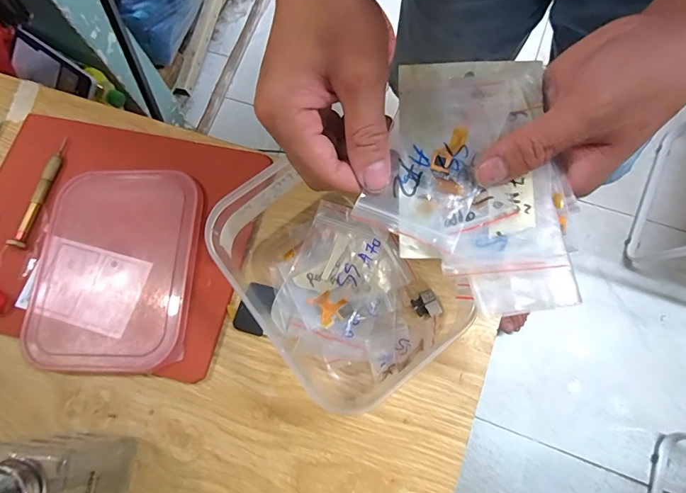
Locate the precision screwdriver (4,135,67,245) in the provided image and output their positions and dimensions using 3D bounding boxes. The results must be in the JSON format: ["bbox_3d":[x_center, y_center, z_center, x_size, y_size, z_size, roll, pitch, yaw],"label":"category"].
[{"bbox_3d":[-0.267,-0.049,0.378,0.011,0.007,0.105,9,72,7],"label":"precision screwdriver"}]

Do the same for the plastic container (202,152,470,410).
[{"bbox_3d":[-0.006,0.022,0.315,0.132,0.061,0.174,-39,73,-9],"label":"plastic container"}]

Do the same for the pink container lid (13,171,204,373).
[{"bbox_3d":[-0.188,0.015,0.358,0.132,0.012,0.171,2,71,5],"label":"pink container lid"}]

